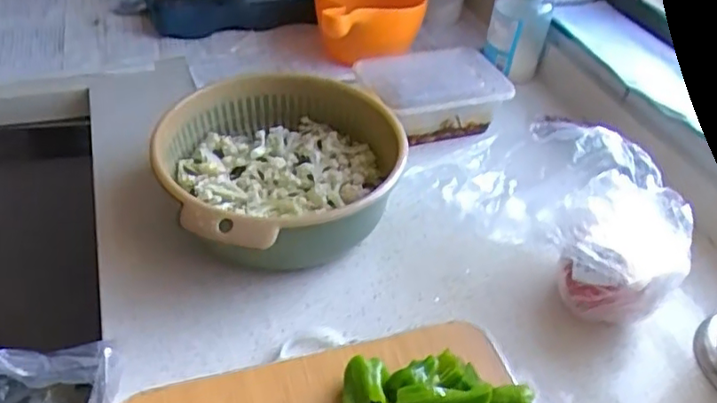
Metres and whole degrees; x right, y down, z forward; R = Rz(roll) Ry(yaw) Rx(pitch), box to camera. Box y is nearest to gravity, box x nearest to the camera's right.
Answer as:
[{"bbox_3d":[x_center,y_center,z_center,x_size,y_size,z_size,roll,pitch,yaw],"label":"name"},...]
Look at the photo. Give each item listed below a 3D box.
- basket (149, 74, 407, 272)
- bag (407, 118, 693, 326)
[{"bbox_3d":[-0.074,-0.031,0.605,0.233,0.096,0.223,2,41,-2],"label":"basket"},{"bbox_3d":[0.193,-0.006,0.597,0.164,0.105,0.259,-29,51,-32],"label":"bag"}]

